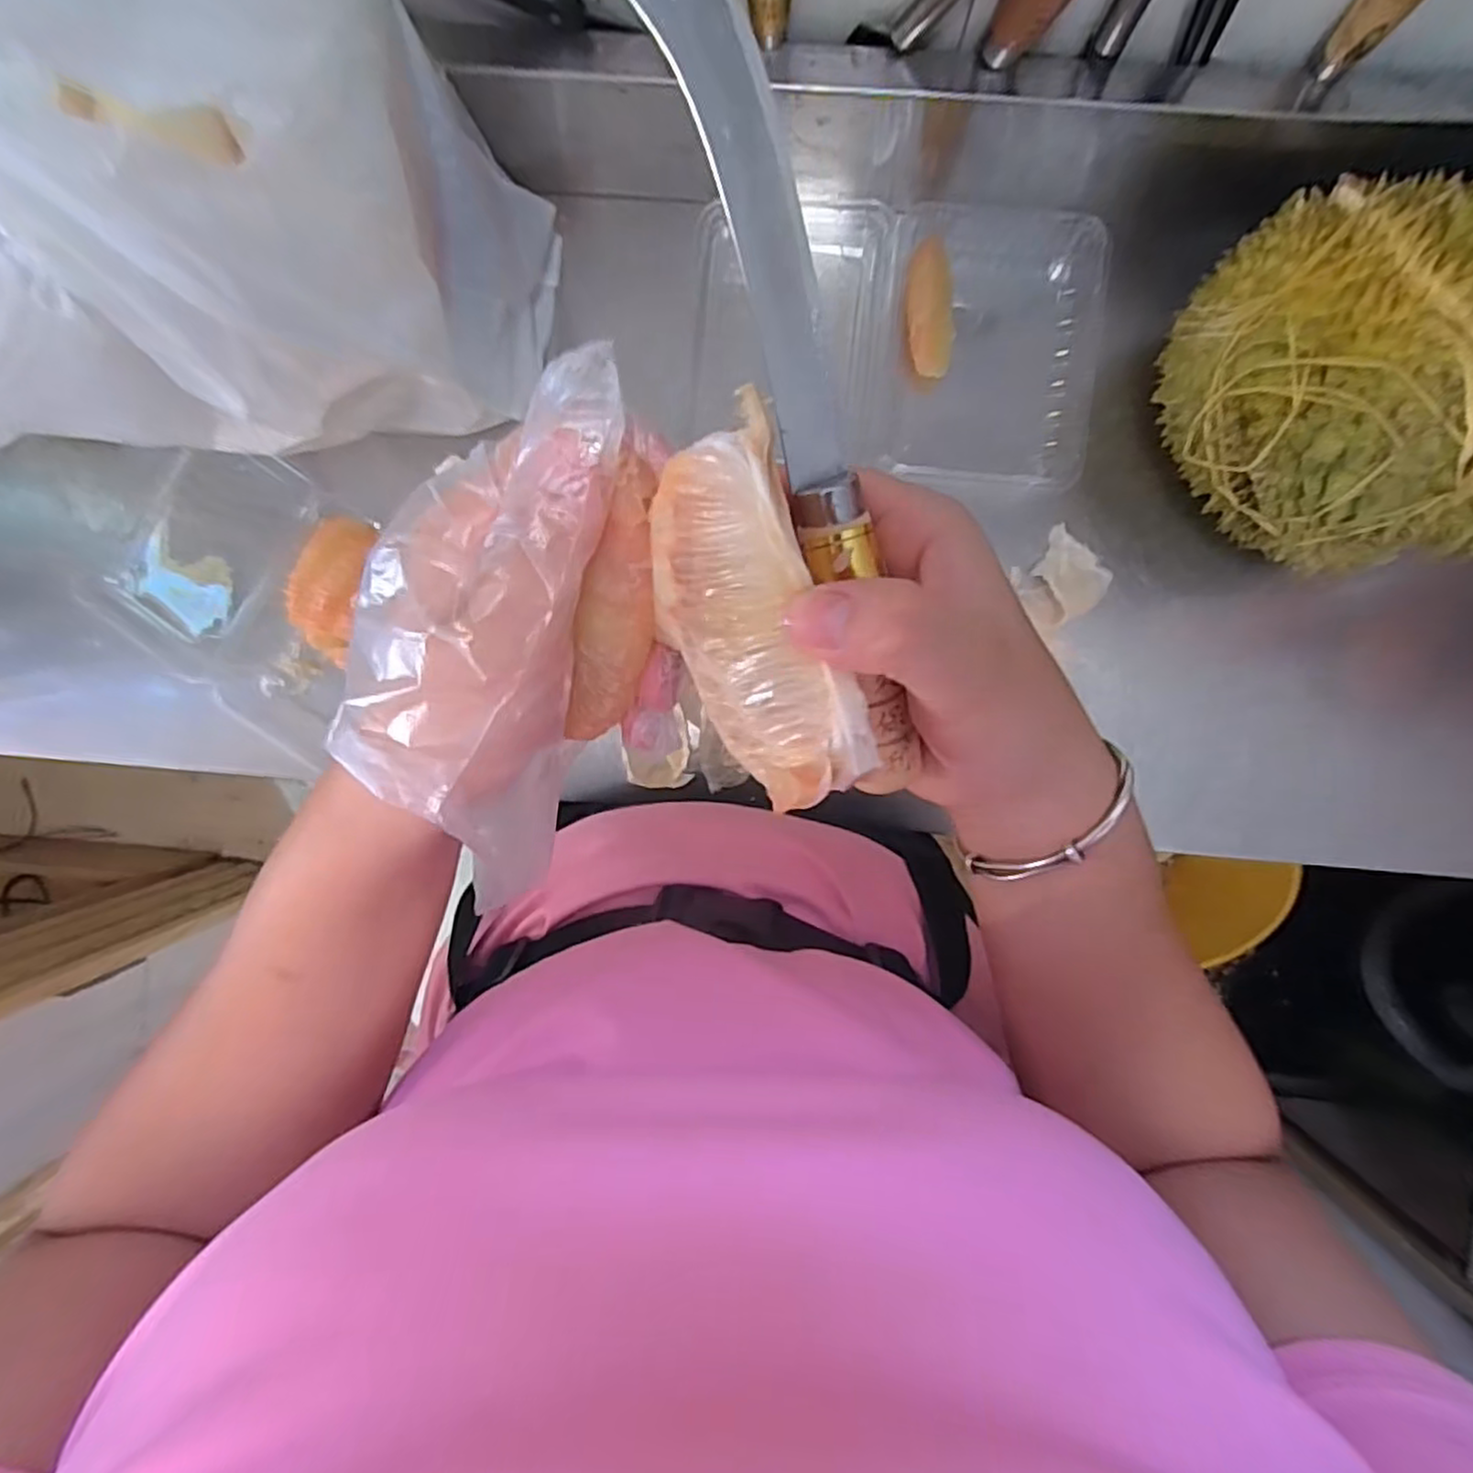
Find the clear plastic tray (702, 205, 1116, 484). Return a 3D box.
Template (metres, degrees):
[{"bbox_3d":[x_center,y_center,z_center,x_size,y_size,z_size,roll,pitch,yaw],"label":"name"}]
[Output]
[{"bbox_3d":[0.103,-0.262,0.472,0.260,0.027,0.168,4,95,2],"label":"clear plastic tray"}]

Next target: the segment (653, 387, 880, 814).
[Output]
[{"bbox_3d":[0.010,-0.031,0.191,0.047,0.030,0.093,-8,108,39],"label":"segment"}]

